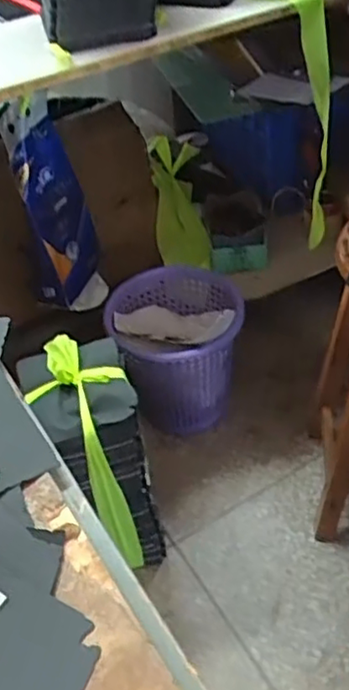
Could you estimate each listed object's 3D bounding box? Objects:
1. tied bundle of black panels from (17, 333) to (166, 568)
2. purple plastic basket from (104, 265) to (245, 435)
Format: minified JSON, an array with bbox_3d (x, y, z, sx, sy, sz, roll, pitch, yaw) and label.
[{"bbox_3d":[-0.139,0.193,1.157,0.159,0.389,0.224,-15,44,-9],"label":"tied bundle of black panels"},{"bbox_3d":[0.008,0.005,1.447,0.286,0.267,0.289,-8,44,-2],"label":"purple plastic basket"}]

